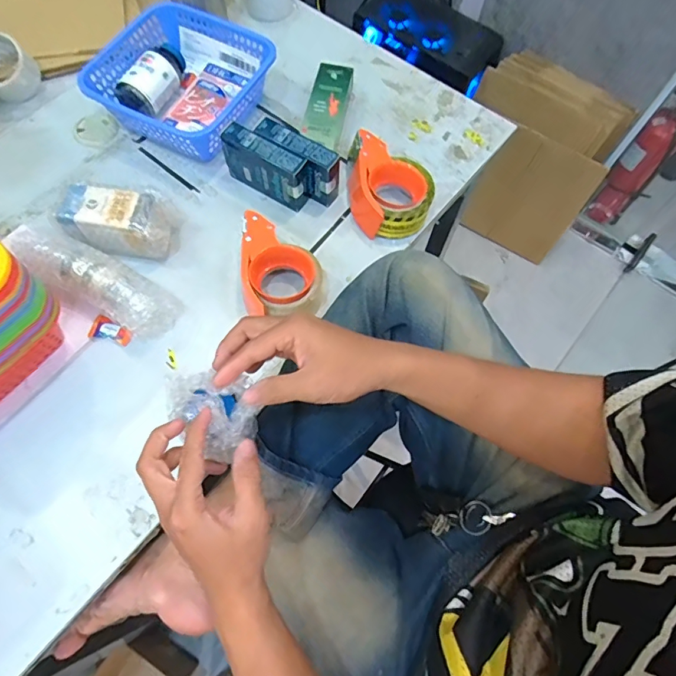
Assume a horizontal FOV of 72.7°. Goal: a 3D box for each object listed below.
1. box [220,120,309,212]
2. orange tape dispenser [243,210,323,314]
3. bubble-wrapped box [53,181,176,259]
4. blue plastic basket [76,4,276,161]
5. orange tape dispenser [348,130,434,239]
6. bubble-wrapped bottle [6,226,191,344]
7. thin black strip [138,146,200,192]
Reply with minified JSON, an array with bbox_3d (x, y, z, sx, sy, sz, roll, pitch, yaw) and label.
[{"bbox_3d":[-0.102,-0.240,0.645,0.125,0.085,0.032,31,70,10],"label":"box"},{"bbox_3d":[-0.073,-0.088,0.596,0.093,0.063,0.133,-4,68,-4],"label":"orange tape dispenser"},{"bbox_3d":[-0.294,-0.154,0.616,0.136,0.068,0.071,5,67,0],"label":"bubble-wrapped box"},{"bbox_3d":[-0.243,-0.389,0.705,0.229,0.080,0.214,25,69,8],"label":"blue plastic basket"},{"bbox_3d":[0.073,-0.215,0.652,0.109,0.065,0.135,2,67,-1],"label":"orange tape dispenser"},{"bbox_3d":[-0.306,-0.075,0.587,0.212,0.060,0.071,28,69,9],"label":"bubble-wrapped bottle"},{"bbox_3d":[-0.255,-0.253,0.692,0.126,0.004,0.009,38,71,13],"label":"thin black strip"}]

